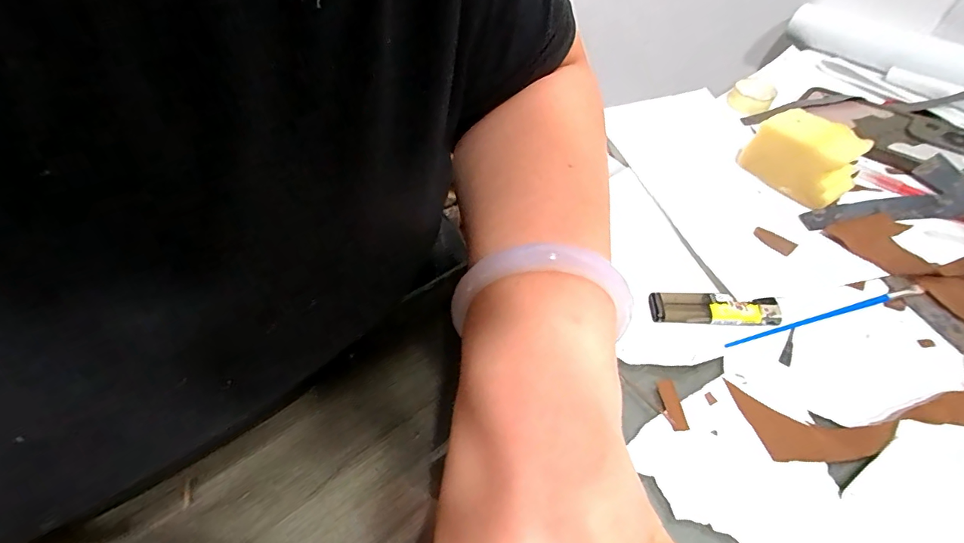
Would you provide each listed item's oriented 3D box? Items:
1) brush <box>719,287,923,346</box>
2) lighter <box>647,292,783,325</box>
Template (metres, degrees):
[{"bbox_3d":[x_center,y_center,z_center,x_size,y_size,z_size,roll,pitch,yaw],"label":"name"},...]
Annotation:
[{"bbox_3d":[0.227,0.028,0.302,0.145,0.005,0.005,-13,50,-8],"label":"brush"},{"bbox_3d":[0.154,0.025,0.305,0.082,0.012,0.022,2,51,3],"label":"lighter"}]

